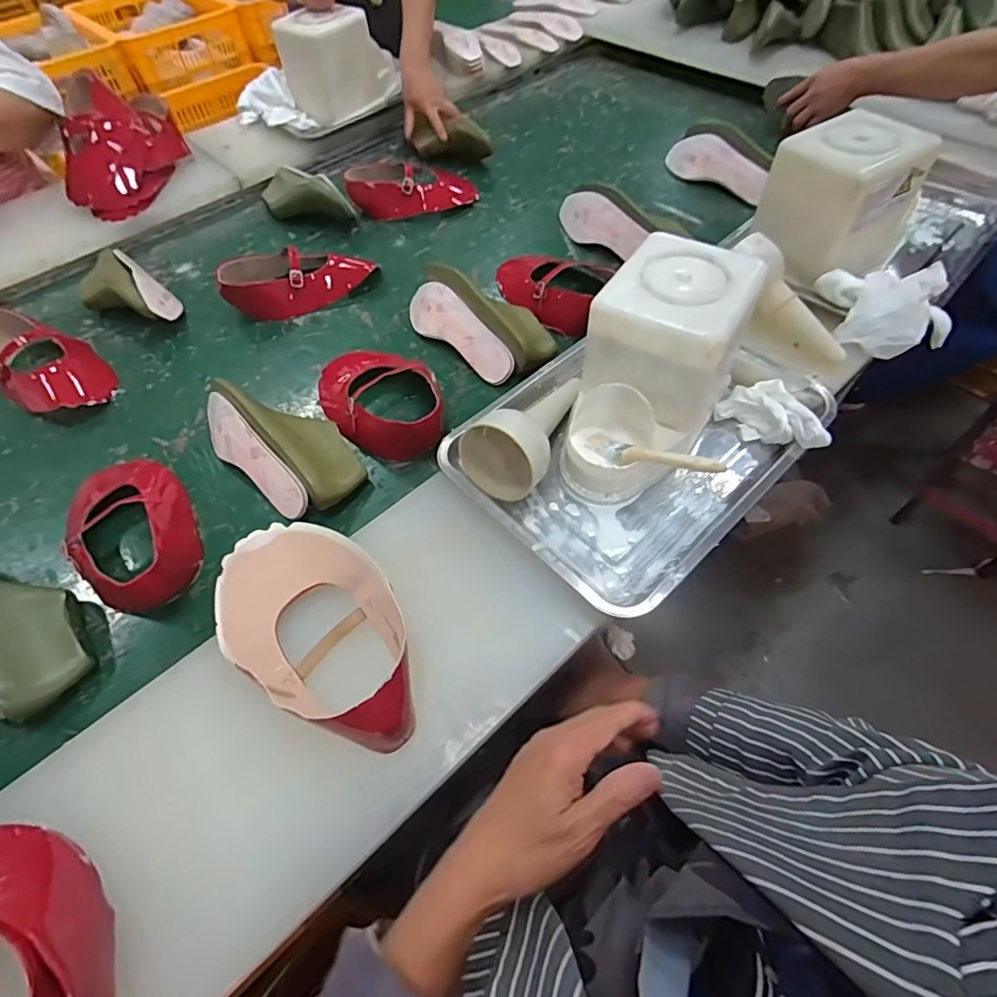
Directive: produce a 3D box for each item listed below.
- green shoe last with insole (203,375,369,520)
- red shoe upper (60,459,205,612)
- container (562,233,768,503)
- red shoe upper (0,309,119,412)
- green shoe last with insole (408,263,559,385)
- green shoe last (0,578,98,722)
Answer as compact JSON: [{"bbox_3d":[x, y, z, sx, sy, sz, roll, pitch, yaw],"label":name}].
[{"bbox_3d":[-0.277,-0.075,0.644,0.230,0.076,0.116,34,66,23],"label":"green shoe last with insole"},{"bbox_3d":[-0.435,0.018,0.602,0.252,0.063,0.123,38,67,25],"label":"red shoe upper"},{"bbox_3d":[0.156,-0.128,0.536,0.126,0.163,0.240,31,64,22],"label":"container"},{"bbox_3d":[-0.672,-0.204,0.758,0.232,0.071,0.124,34,66,23],"label":"red shoe upper"},{"bbox_3d":[-0.034,-0.261,0.753,0.108,0.077,0.261,-40,63,-20],"label":"green shoe last with insole"},{"bbox_3d":[-0.521,0.121,0.529,0.229,0.057,0.106,36,66,8],"label":"green shoe last"}]

